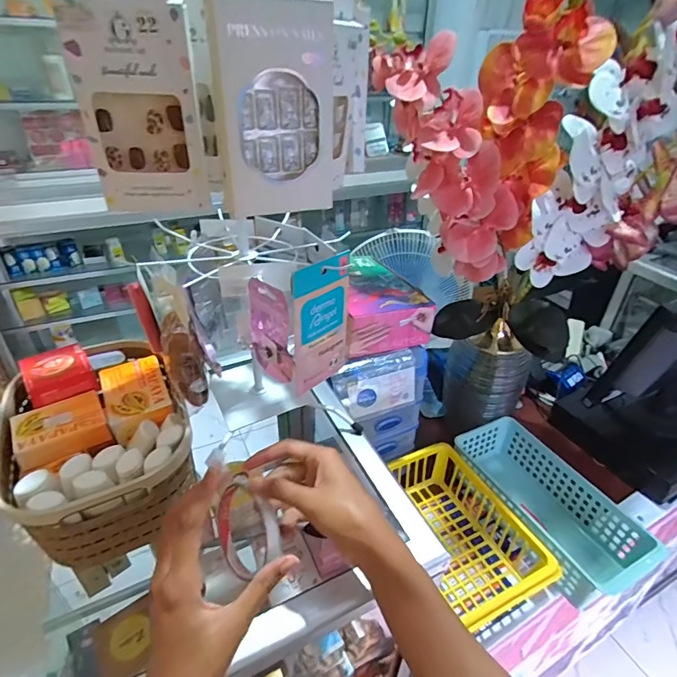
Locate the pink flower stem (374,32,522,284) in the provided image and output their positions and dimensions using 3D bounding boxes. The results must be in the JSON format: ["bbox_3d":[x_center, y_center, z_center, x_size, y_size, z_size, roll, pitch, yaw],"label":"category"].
[{"bbox_3d":[0.155,-0.224,0.580,0.128,0.311,0.086,-15,23,34],"label":"pink flower stem"}]

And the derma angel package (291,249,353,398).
[{"bbox_3d":[-0.015,-0.016,0.454,0.013,0.137,0.080,24,40,29],"label":"derma angel package"}]

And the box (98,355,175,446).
[{"bbox_3d":[-0.222,0.063,0.477,0.061,0.031,0.101,-17,39,-25],"label":"box"}]

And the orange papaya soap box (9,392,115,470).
[{"bbox_3d":[-0.266,0.087,0.416,0.074,0.027,0.057,-21,40,-29],"label":"orange papaya soap box"}]

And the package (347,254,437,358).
[{"bbox_3d":[0.045,-0.066,0.702,0.143,0.069,0.211,-11,36,-18],"label":"package"}]

